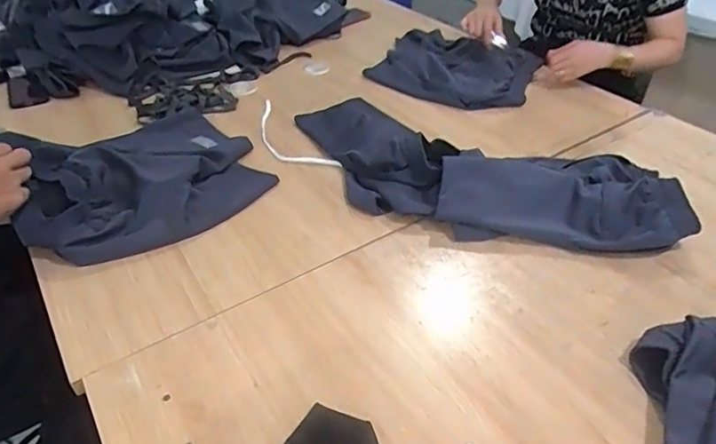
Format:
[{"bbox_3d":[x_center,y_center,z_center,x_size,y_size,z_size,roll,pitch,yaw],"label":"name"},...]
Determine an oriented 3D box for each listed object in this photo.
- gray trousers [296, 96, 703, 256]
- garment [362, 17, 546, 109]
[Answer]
[{"bbox_3d":[0.178,-0.099,0.857,0.681,0.073,0.274,19,45,20],"label":"gray trousers"},{"bbox_3d":[0.243,-0.400,1.234,0.362,0.033,0.387,17,44,17],"label":"garment"}]

